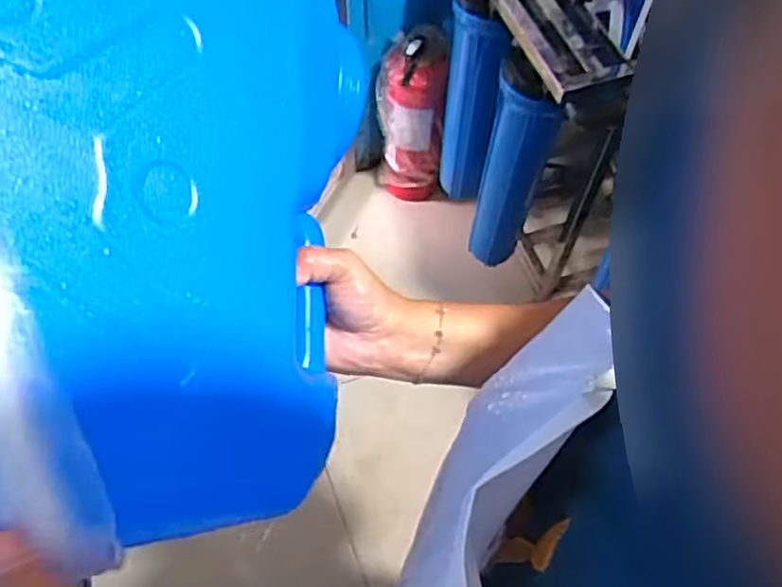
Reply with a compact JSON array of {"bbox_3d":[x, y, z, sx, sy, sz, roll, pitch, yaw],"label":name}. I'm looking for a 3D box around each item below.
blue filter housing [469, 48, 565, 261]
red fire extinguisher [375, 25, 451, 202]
[{"bbox_3d":[0.220,-0.212,1.312,0.106,0.498,0.104,14,61,7],"label":"blue filter housing"},{"bbox_3d":[0.039,-0.380,1.612,0.143,0.443,0.128,0,60,-2],"label":"red fire extinguisher"}]

